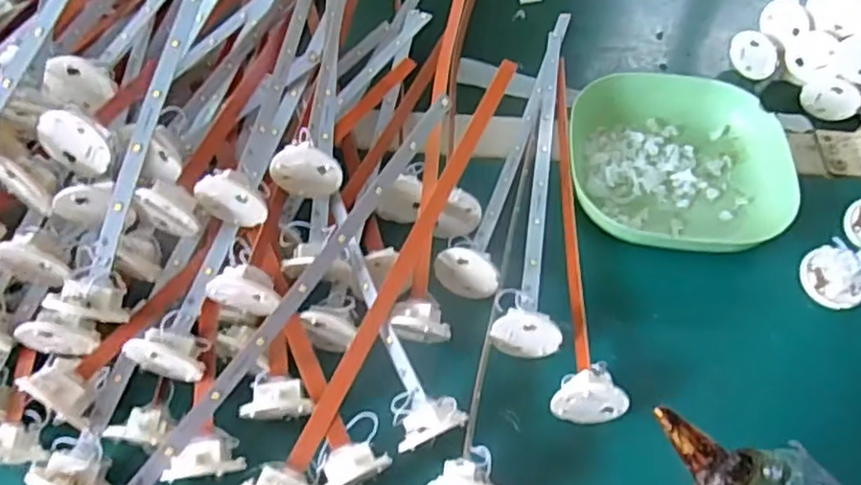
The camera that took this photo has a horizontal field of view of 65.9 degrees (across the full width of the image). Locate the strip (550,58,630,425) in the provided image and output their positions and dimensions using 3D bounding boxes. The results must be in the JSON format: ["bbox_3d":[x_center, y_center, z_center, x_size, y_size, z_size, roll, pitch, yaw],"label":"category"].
[{"bbox_3d":[0.097,-0.028,0.426,0.035,0.029,0.287,5,55,4],"label":"strip"}]

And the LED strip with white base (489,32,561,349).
[{"bbox_3d":[0.080,-0.057,0.452,0.035,0.029,0.292,10,54,5],"label":"LED strip with white base"}]

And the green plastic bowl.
[{"bbox_3d":[0.164,-0.056,0.448,0.136,0.033,0.138,8,56,6],"label":"green plastic bowl"}]

